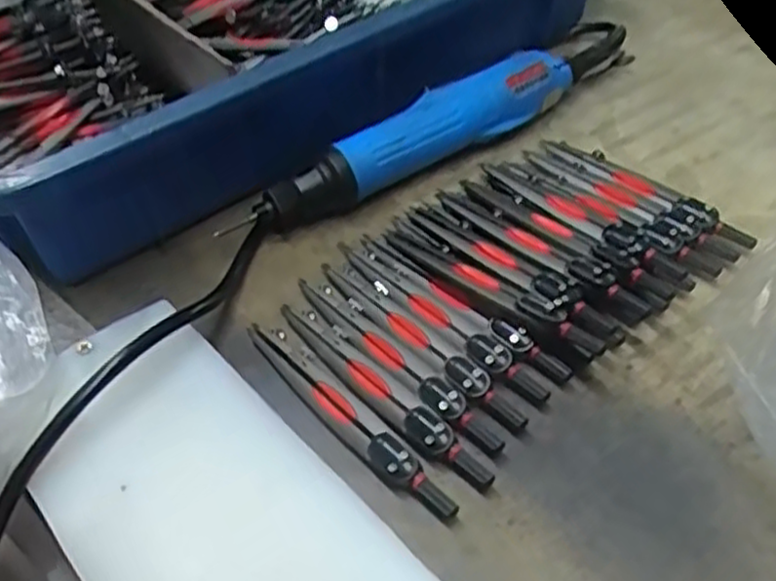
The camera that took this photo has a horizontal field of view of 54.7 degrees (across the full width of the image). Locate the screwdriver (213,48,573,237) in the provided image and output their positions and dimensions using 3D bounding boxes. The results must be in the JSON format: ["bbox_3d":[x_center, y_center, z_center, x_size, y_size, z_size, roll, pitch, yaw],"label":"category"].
[{"bbox_3d":[0.017,-0.087,0.413,0.212,0.031,0.030,-30,52,-21],"label":"screwdriver"}]

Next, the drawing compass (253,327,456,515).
[{"bbox_3d":[-0.020,0.050,0.314,0.018,0.017,0.126,-33,53,-24],"label":"drawing compass"}]

